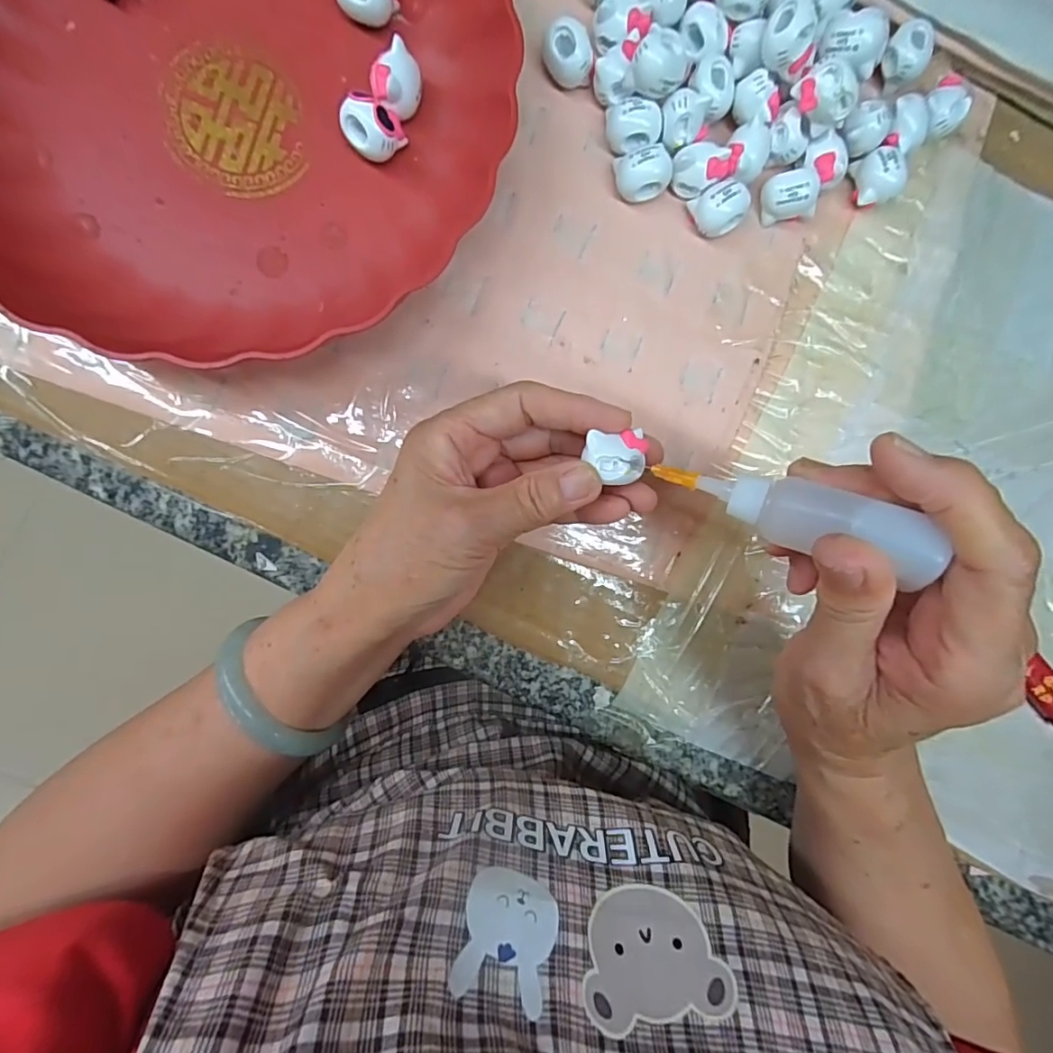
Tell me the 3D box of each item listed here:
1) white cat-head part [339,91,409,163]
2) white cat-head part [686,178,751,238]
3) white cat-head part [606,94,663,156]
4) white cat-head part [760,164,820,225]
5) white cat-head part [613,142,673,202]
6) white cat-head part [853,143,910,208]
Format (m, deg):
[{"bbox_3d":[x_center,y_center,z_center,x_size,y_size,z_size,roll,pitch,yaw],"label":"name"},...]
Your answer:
[{"bbox_3d":[-0.069,-0.178,0.236,0.025,0.021,0.022,42,88,-6],"label":"white cat-head part"},{"bbox_3d":[0.095,-0.155,0.255,0.024,0.019,0.022,-28,95,-4],"label":"white cat-head part"},{"bbox_3d":[0.051,-0.191,0.251,0.024,0.019,0.020,-21,95,-5],"label":"white cat-head part"},{"bbox_3d":[0.130,-0.164,0.260,0.023,0.019,0.020,-12,94,-5],"label":"white cat-head part"},{"bbox_3d":[0.056,-0.168,0.251,0.026,0.020,0.018,-11,94,-5],"label":"white cat-head part"},{"bbox_3d":[0.176,-0.175,0.262,0.017,0.020,0.024,-8,93,-6],"label":"white cat-head part"}]

